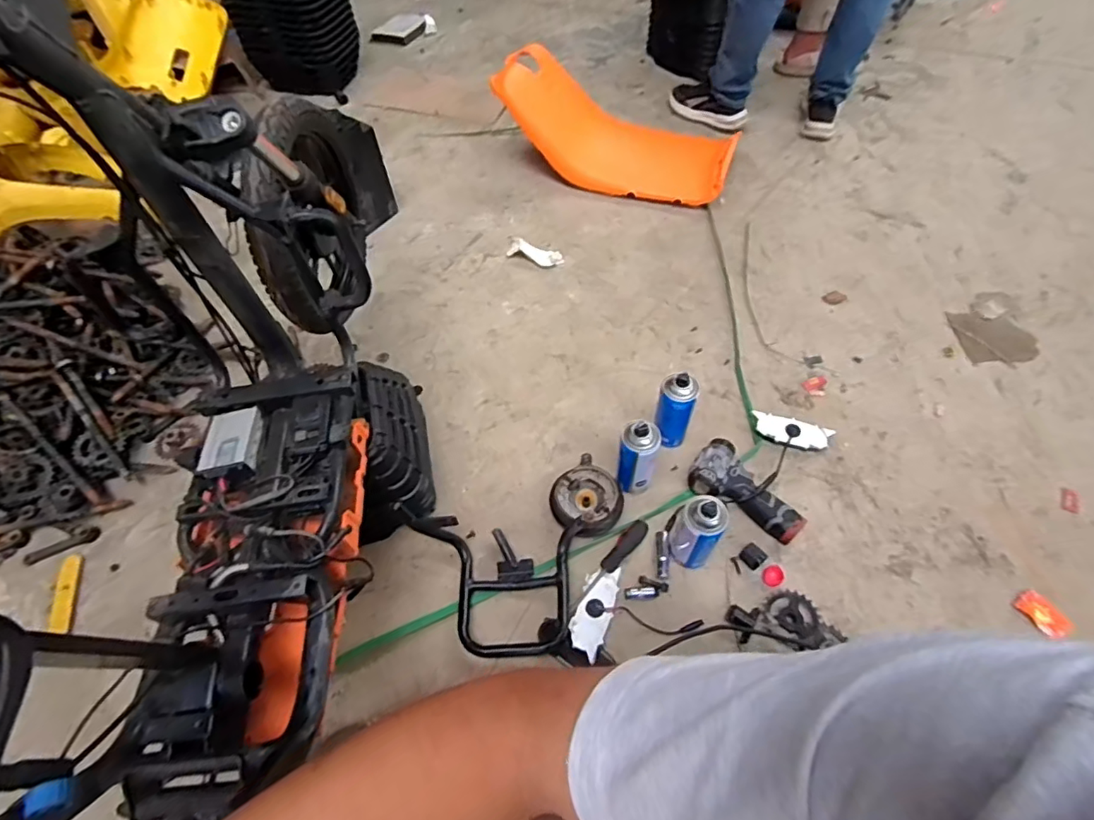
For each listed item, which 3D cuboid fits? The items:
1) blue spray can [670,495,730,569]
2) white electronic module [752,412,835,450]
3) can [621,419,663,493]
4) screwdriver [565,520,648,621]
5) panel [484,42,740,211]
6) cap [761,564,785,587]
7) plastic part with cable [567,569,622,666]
[{"bbox_3d":[0.233,0.190,0.864,0.071,0.169,0.059,30,62,20],"label":"blue spray can"},{"bbox_3d":[0.472,0.043,1.044,0.145,0.026,0.060,8,56,7],"label":"white electronic module"},{"bbox_3d":[0.155,0.083,0.939,0.066,0.177,0.056,11,57,8],"label":"can"},{"bbox_3d":[0.100,0.262,0.914,0.028,0.024,0.211,36,64,22],"label":"screwdriver"},{"bbox_3d":[0.163,-0.723,1.465,0.643,0.151,0.240,26,59,0],"label":"panel"},{"bbox_3d":[0.371,0.272,0.901,0.035,0.012,0.032,-1,56,1],"label":"cap"},{"bbox_3d":[0.075,0.318,0.871,0.055,0.022,0.143,17,58,12],"label":"plastic part with cable"}]

